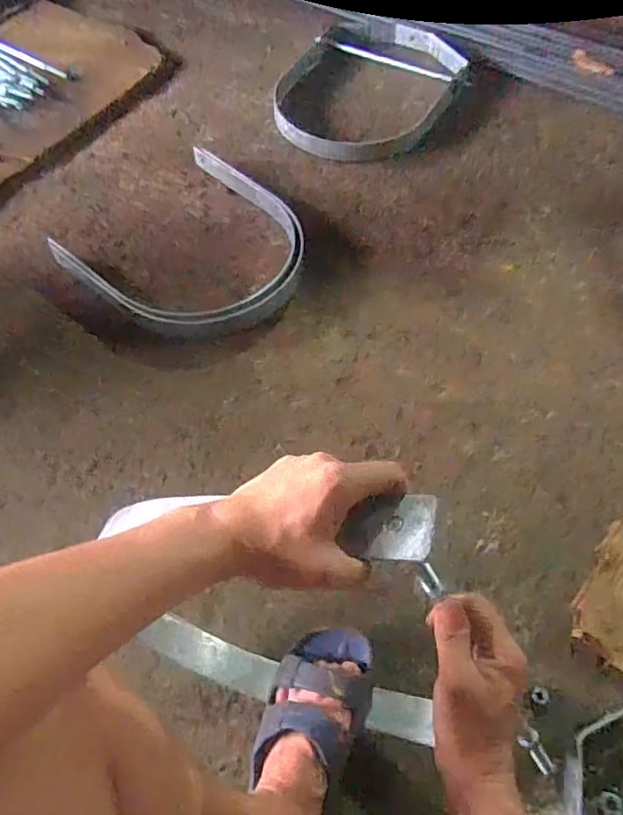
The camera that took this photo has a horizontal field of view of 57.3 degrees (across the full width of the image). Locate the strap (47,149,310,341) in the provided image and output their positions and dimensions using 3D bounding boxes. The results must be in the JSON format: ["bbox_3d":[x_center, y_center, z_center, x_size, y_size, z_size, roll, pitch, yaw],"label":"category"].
[{"bbox_3d":[-0.221,-0.311,1.109,0.429,0.044,0.386,39,67,19],"label":"strap"}]

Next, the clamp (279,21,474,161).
[{"bbox_3d":[0.139,-0.791,1.387,0.405,0.049,0.553,29,64,15],"label":"clamp"}]

